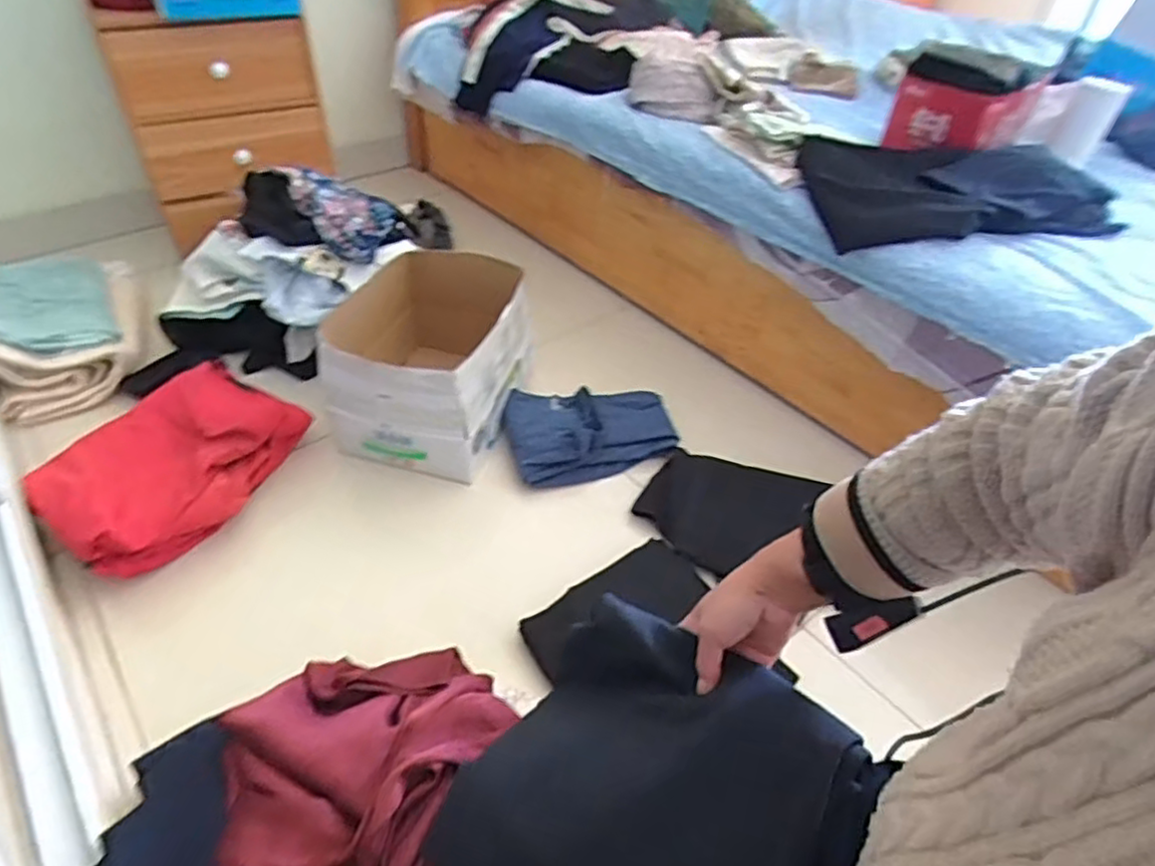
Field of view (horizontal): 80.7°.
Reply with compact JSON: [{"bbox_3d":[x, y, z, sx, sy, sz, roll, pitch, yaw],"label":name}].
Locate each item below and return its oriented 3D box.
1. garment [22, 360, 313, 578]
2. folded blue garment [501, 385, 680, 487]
[{"bbox_3d":[-0.648,0.044,1.102,0.270,0.086,0.392,24,46,20],"label":"garment"},{"bbox_3d":[0.024,0.000,1.284,0.312,0.078,0.203,-11,45,-16],"label":"folded blue garment"}]

